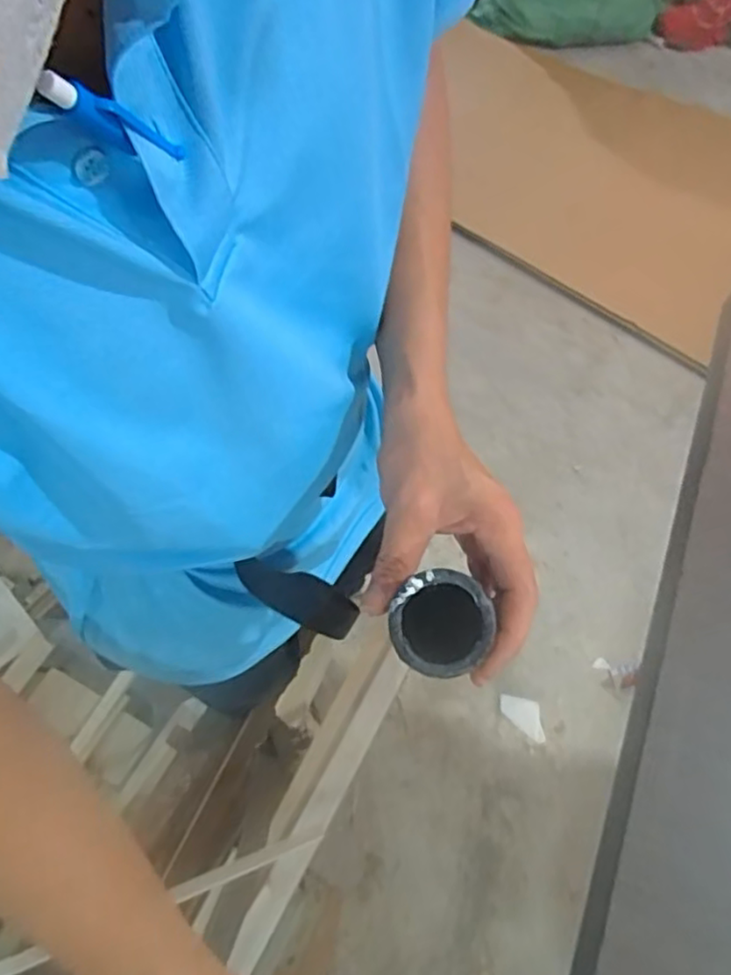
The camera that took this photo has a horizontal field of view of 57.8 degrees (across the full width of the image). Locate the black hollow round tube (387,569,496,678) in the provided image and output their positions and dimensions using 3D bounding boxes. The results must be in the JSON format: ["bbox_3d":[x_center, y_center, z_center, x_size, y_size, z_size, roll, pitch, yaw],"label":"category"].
[{"bbox_3d":[0.043,0.077,0.374,0.049,0.071,0.052,-2,78,8],"label":"black hollow round tube"}]

